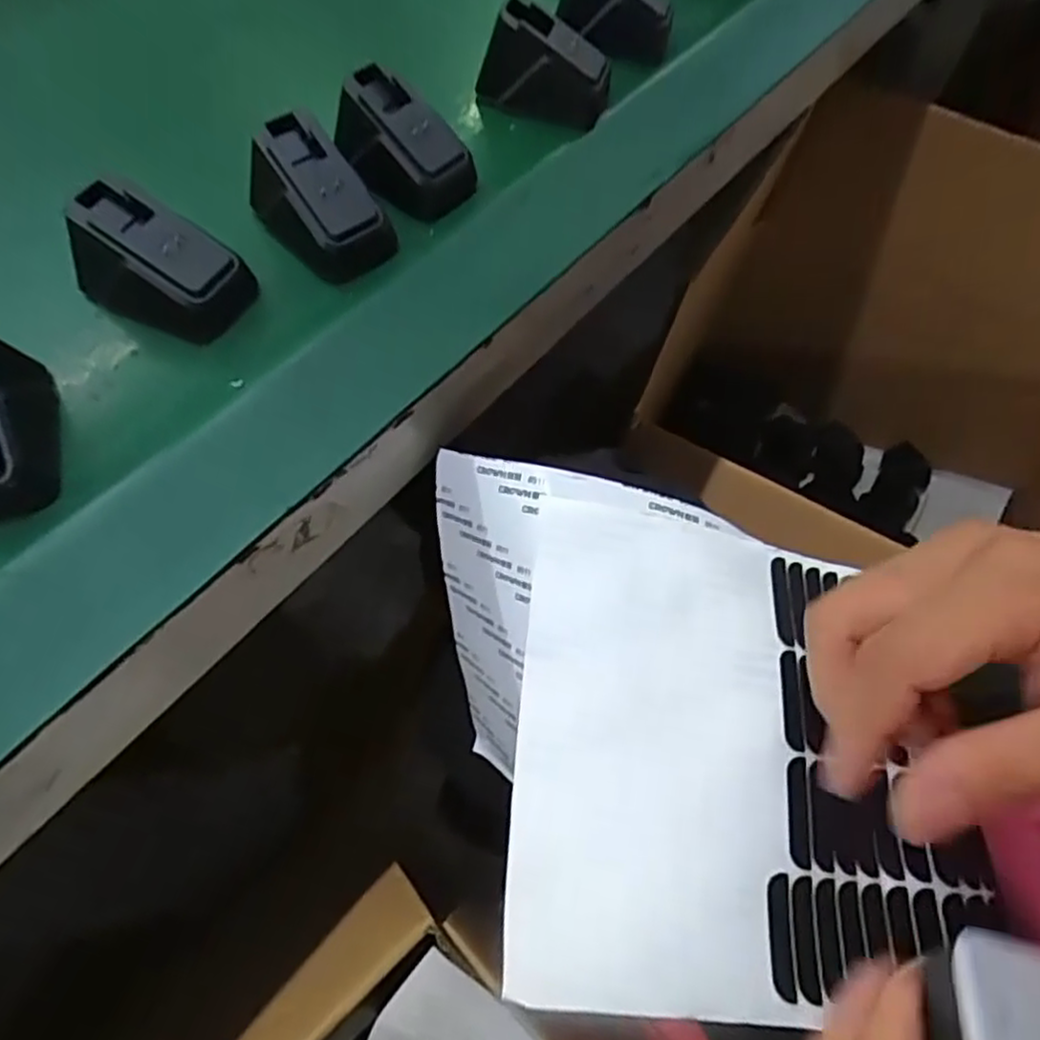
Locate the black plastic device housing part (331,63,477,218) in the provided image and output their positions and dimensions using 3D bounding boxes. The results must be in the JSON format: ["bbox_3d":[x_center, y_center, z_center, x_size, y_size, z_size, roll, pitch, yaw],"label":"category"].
[{"bbox_3d":[-0.056,-0.181,0.337,0.064,0.039,0.036,31,65,14],"label":"black plastic device housing part"}]

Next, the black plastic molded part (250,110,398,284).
[{"bbox_3d":[-0.091,-0.145,0.318,0.060,0.040,0.038,40,68,18],"label":"black plastic molded part"}]

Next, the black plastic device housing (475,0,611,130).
[{"bbox_3d":[0.014,-0.247,0.382,0.067,0.043,0.032,19,63,8],"label":"black plastic device housing"}]

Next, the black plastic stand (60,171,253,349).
[{"bbox_3d":[-0.153,-0.108,0.294,0.064,0.044,0.036,16,63,6],"label":"black plastic stand"}]

